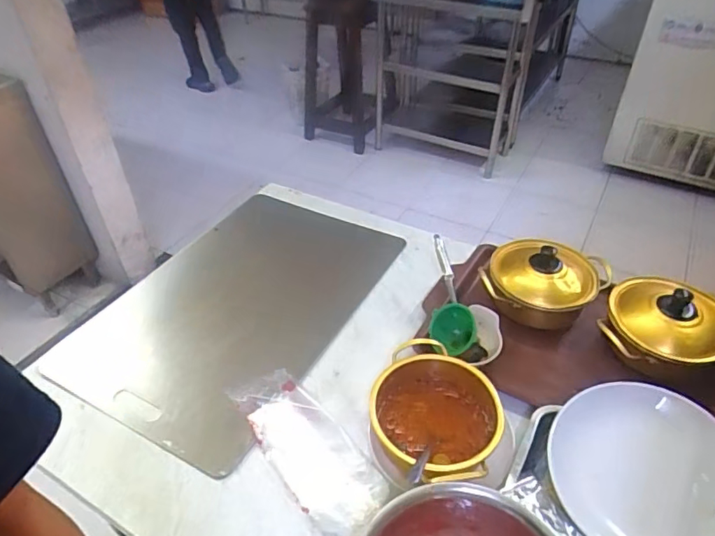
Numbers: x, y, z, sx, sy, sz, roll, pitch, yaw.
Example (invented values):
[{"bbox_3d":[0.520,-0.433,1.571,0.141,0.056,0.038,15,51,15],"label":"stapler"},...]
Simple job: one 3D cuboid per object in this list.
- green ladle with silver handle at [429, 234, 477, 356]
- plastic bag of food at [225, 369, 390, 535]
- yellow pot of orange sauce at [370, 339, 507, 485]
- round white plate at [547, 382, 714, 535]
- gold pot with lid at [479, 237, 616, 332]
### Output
[{"bbox_3d":[0.142,0.048,0.866,0.071,0.065,0.238,-6,43,-1],"label":"green ladle with silver handle"},{"bbox_3d":[-0.070,0.243,0.723,0.110,0.035,0.258,-29,48,-26],"label":"plastic bag of food"},{"bbox_3d":[0.107,0.204,0.710,0.178,0.077,0.172,-2,42,2],"label":"yellow pot of orange sauce"},{"bbox_3d":[0.348,0.247,0.628,0.207,0.022,0.217,-16,52,21],"label":"round white plate"},{"bbox_3d":[0.321,0.020,0.886,0.196,0.115,0.159,18,46,22],"label":"gold pot with lid"}]

